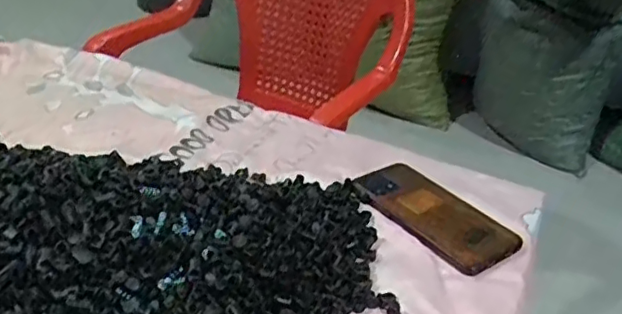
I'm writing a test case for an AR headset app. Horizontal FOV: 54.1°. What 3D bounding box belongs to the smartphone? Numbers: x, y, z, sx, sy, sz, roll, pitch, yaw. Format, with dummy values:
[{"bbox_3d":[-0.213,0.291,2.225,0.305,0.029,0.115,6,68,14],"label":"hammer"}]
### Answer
[{"bbox_3d":[0.118,0.051,0.585,0.085,0.008,0.157,-23,40,-35],"label":"smartphone"}]

